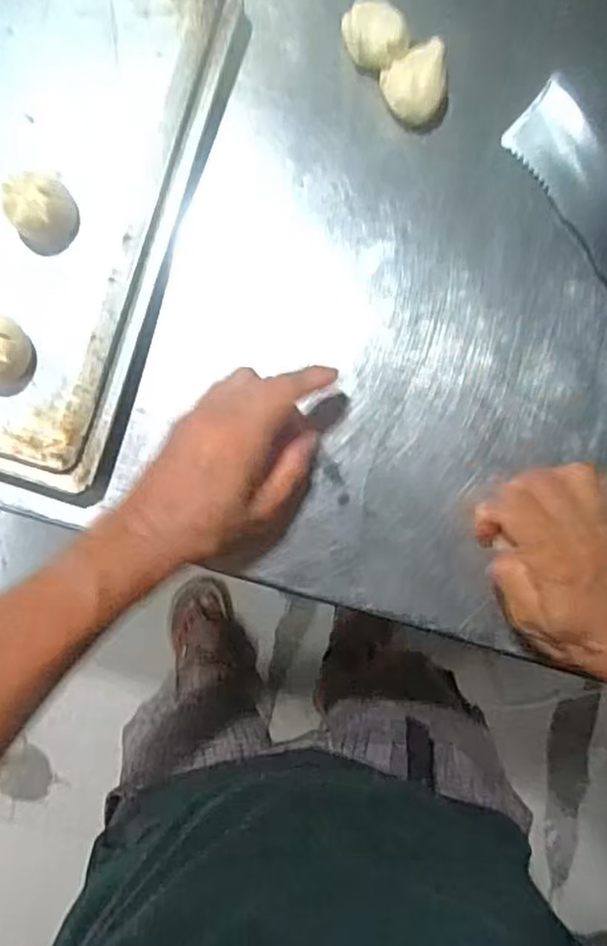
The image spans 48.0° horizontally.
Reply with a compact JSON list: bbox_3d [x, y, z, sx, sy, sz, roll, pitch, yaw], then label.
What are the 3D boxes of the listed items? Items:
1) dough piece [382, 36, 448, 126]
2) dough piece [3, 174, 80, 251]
[{"bbox_3d":[0.072,-0.245,0.436,0.037,0.029,0.042,-19,92,-5],"label":"dough piece"},{"bbox_3d":[-0.154,-0.155,0.406,0.036,0.036,0.034,0,90,-5],"label":"dough piece"}]

